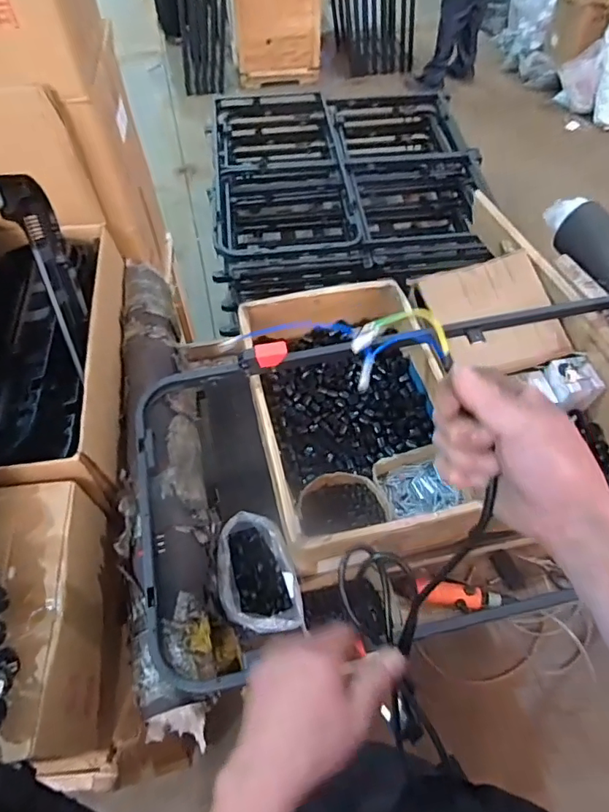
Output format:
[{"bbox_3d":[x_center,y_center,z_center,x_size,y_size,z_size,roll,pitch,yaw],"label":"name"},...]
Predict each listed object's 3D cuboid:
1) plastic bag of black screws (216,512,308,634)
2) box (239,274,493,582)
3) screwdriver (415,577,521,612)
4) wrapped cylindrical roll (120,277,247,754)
[{"bbox_3d":[-0.079,0.285,0.830,0.125,0.103,0.185,-13,59,-8],"label":"plastic bag of black screws"},{"bbox_3d":[0.083,0.018,0.949,0.333,0.165,0.522,-9,58,-6],"label":"box"},{"bbox_3d":[0.290,0.346,0.882,0.176,0.039,0.041,9,58,5],"label":"screwdriver"},{"bbox_3d":[-0.244,0.077,0.860,0.138,0.128,0.847,-12,59,-8],"label":"wrapped cylindrical roll"}]

